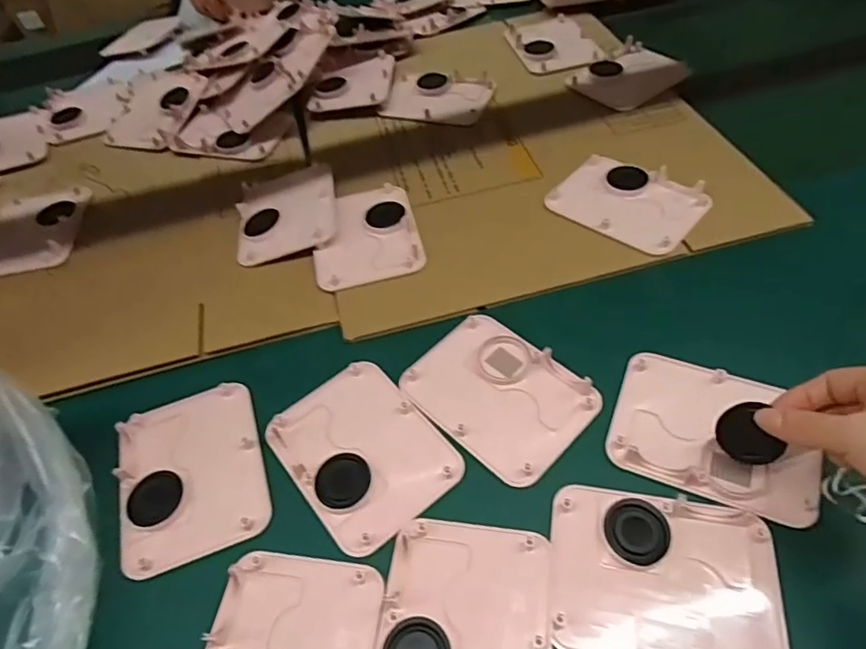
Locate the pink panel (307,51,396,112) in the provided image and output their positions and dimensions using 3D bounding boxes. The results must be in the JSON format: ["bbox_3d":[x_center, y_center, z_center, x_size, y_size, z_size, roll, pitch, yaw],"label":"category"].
[{"bbox_3d":[-0.098,-0.302,0.701,0.095,0.014,0.111,-2,50,4],"label":"pink panel"}]

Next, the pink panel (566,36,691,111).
[{"bbox_3d":[0.232,-0.293,0.660,0.127,0.013,0.092,-34,55,-21],"label":"pink panel"}]

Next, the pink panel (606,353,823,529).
[{"bbox_3d":[0.187,0.070,0.376,0.124,0.007,0.094,16,54,18],"label":"pink panel"}]

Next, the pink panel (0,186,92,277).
[{"bbox_3d":[-0.415,-0.101,0.581,0.096,0.011,0.122,-11,50,-3],"label":"pink panel"}]

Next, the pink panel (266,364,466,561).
[{"bbox_3d":[-0.049,0.085,0.393,0.095,0.008,0.124,-33,55,-20],"label":"pink panel"}]

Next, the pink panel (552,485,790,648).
[{"bbox_3d":[0.132,0.145,0.323,0.123,0.007,0.093,6,52,11],"label":"pink panel"}]

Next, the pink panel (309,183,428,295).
[{"bbox_3d":[-0.064,-0.085,0.522,0.096,0.010,0.113,-13,50,-5],"label":"pink panel"}]

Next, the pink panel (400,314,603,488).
[{"bbox_3d":[0.047,0.049,0.412,0.095,0.009,0.127,-38,57,-23],"label":"pink panel"}]

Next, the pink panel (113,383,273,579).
[{"bbox_3d":[-0.169,0.102,0.396,0.096,0.010,0.124,-19,51,-9],"label":"pink panel"}]

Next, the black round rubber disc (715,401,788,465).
[{"bbox_3d":[0.192,0.068,0.346,0.007,0.030,0.037,-10,72,-57],"label":"black round rubber disc"}]

